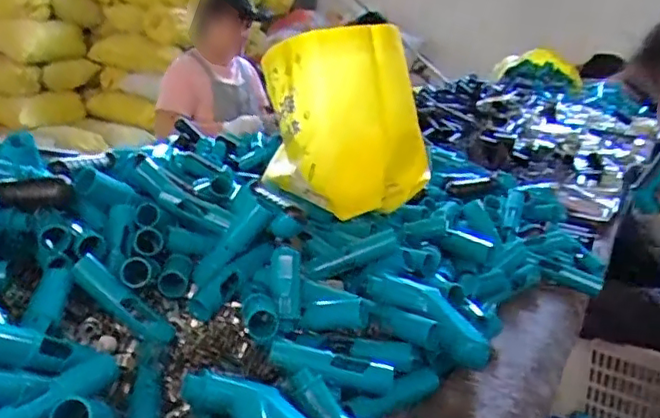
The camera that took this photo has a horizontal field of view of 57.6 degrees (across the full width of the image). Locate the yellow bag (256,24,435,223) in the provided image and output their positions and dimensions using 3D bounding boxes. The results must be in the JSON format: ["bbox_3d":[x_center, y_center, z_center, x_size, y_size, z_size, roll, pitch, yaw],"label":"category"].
[{"bbox_3d":[0.024,-0.129,0.852,0.239,0.230,0.151,2,15,2],"label":"yellow bag"}]

